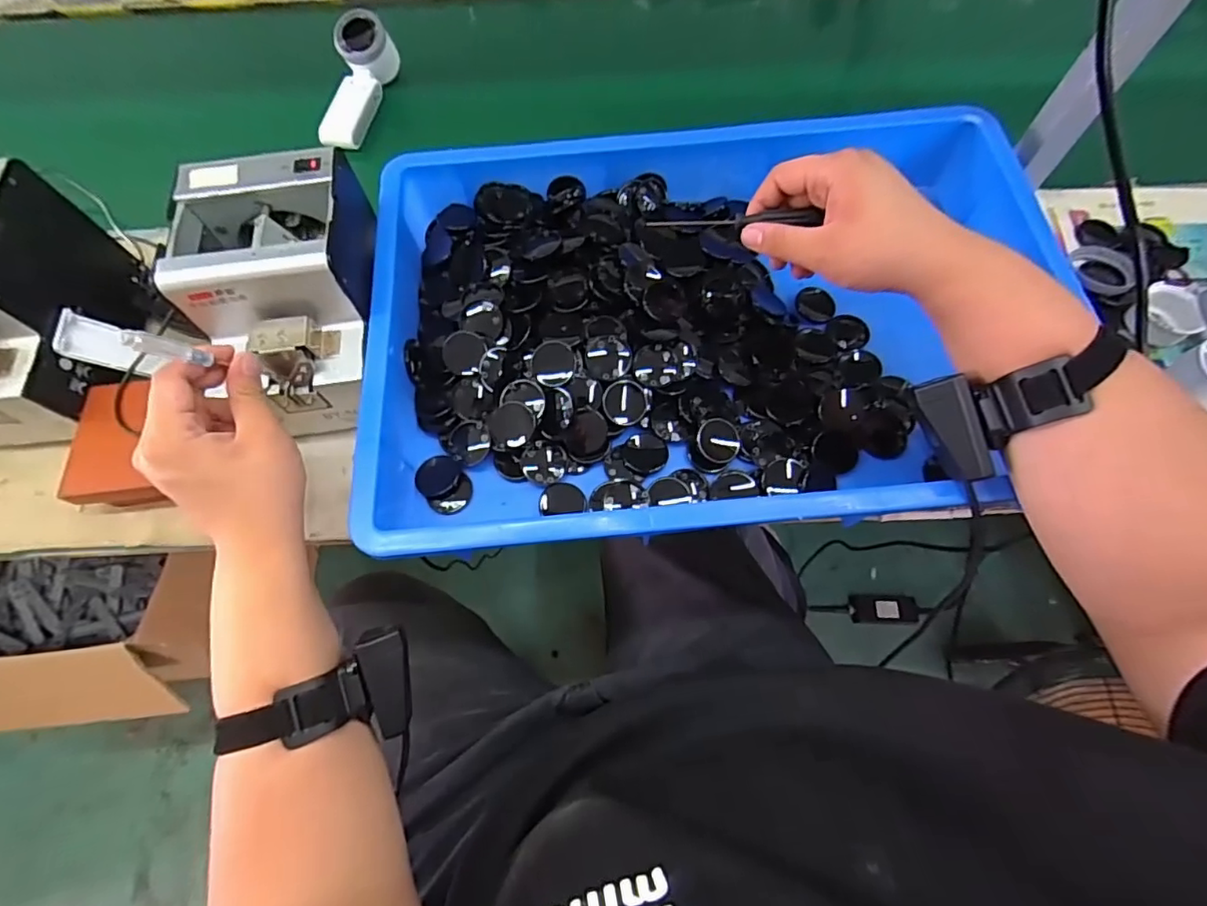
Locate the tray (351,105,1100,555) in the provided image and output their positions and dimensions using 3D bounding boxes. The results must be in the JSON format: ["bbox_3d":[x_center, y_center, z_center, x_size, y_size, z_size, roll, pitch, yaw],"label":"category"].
[{"bbox_3d":[0.092,-0.119,0.497,0.555,0.082,0.392,-5,66,-1],"label":"tray"}]

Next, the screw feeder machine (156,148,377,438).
[{"bbox_3d":[-0.256,-0.125,0.471,0.132,0.135,0.178,-9,66,-3],"label":"screw feeder machine"}]

